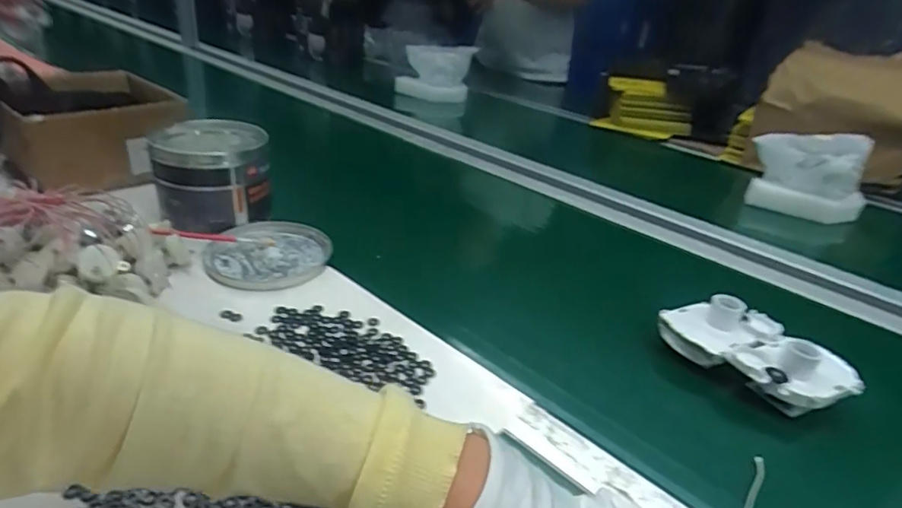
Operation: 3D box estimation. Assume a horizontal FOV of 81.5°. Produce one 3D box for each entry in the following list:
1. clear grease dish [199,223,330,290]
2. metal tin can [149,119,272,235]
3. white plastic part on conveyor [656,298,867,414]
[{"bbox_3d":[-0.202,-0.003,0.588,0.124,0.016,0.128,5,28,-3],"label":"clear grease dish"},{"bbox_3d":[-0.286,-0.092,0.640,0.122,0.105,0.120,-3,29,-16],"label":"metal tin can"},{"bbox_3d":[0.280,0.090,0.485,0.099,0.055,0.142,-11,32,-29],"label":"white plastic part on conveyor"}]

